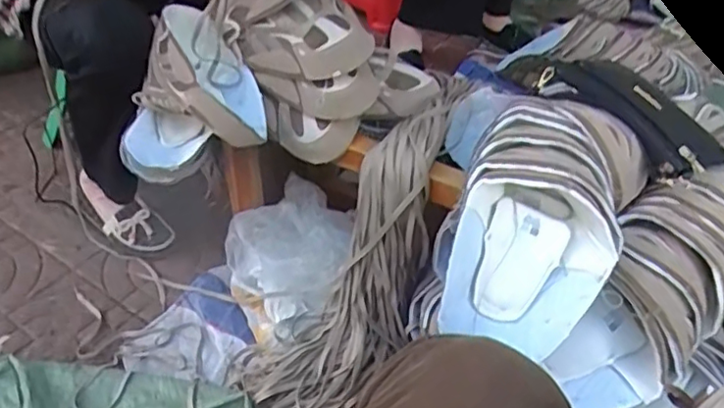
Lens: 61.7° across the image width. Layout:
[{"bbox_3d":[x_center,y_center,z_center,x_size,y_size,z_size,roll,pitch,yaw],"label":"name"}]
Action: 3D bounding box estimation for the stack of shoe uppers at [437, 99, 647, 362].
[{"bbox_3d":[0.212,0.027,0.722,0.179,0.172,0.297,21,43,22],"label":"stack of shoe uppers"}]

